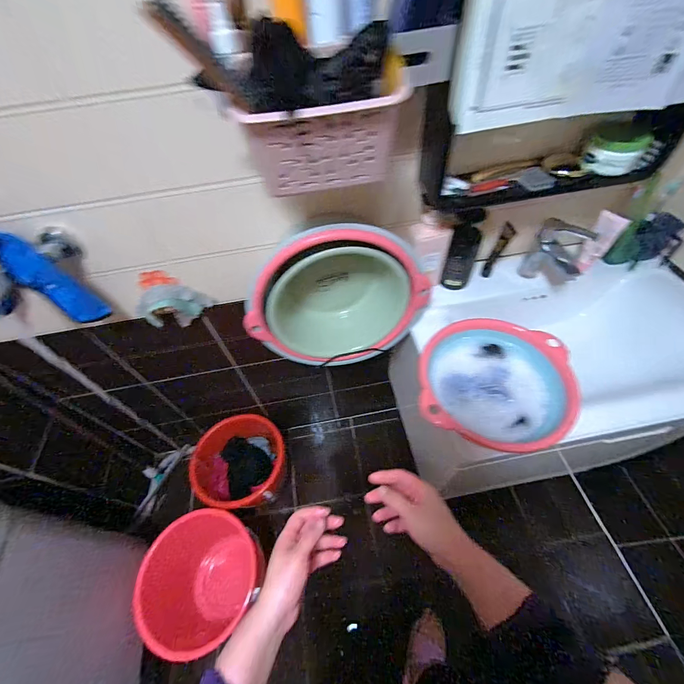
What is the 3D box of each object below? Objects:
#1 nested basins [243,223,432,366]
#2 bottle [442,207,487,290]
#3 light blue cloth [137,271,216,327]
[{"bbox_3d":[-0.012,-0.114,0.741,0.396,0.332,0.157,-11,53,-3],"label":"nested basins"},{"bbox_3d":[0.291,-0.213,0.763,0.064,0.196,0.062,20,58,19],"label":"bottle"},{"bbox_3d":[-0.416,-0.098,0.766,0.180,0.129,0.060,-10,53,-2],"label":"light blue cloth"}]

